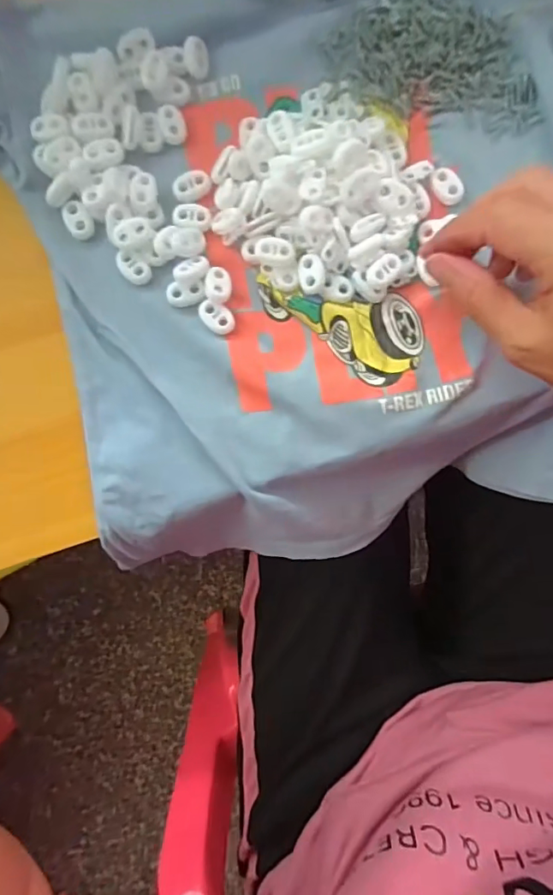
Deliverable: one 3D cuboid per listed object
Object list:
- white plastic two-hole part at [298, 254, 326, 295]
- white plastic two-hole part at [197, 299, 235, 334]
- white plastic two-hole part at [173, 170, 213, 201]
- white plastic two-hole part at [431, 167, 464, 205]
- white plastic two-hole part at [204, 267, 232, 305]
[{"bbox_3d":[0.020,-0.099,0.285,0.014,0.007,0.022,-11,87,-3],"label":"white plastic two-hole part"},{"bbox_3d":[-0.034,-0.075,0.286,0.015,0.005,0.023,-45,89,-4],"label":"white plastic two-hole part"},{"bbox_3d":[-0.049,-0.152,0.290,0.022,0.006,0.014,-26,88,-3],"label":"white plastic two-hole part"},{"bbox_3d":[0.100,-0.153,0.294,0.015,0.007,0.022,-35,89,-4],"label":"white plastic two-hole part"},{"bbox_3d":[-0.033,-0.093,0.286,0.015,0.007,0.020,-3,87,-2],"label":"white plastic two-hole part"}]

